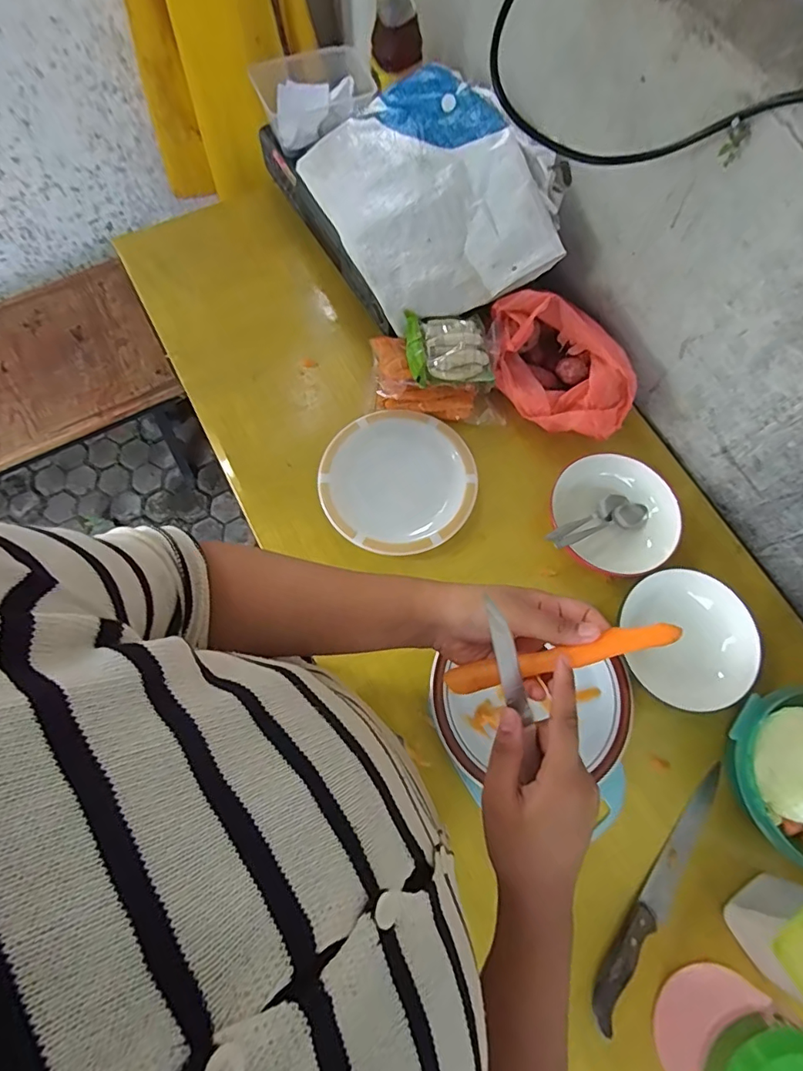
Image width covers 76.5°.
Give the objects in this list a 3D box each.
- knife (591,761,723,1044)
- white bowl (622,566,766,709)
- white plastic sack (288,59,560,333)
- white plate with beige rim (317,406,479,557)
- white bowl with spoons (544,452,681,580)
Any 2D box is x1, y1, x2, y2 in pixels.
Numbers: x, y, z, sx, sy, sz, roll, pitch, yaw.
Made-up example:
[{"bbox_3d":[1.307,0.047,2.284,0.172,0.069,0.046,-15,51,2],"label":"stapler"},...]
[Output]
[{"bbox_3d":[0.295,0.396,0.572,0.033,0.014,0.299,36,76,11],"label":"knife"},{"bbox_3d":[0.353,0.129,0.639,0.136,0.060,0.163,-21,73,-6],"label":"white bowl"},{"bbox_3d":[0.044,-0.489,0.730,0.284,0.103,0.335,-24,74,-7],"label":"white plastic sack"},{"bbox_3d":[-0.006,-0.081,0.717,0.209,0.023,0.216,-1,75,3],"label":"white plate with beige rim"},{"bbox_3d":[0.283,-0.026,0.693,0.157,0.074,0.151,0,72,0],"label":"white bowl with spoons"}]

